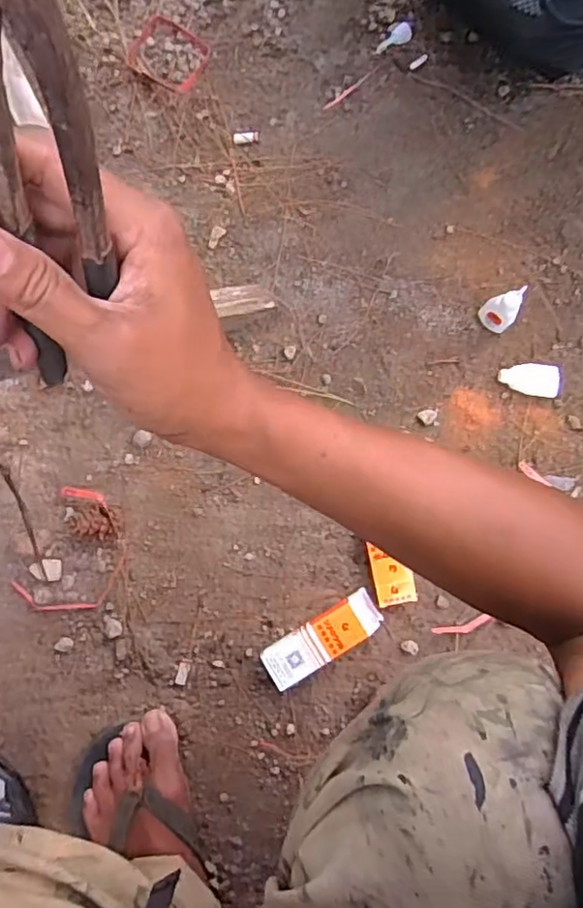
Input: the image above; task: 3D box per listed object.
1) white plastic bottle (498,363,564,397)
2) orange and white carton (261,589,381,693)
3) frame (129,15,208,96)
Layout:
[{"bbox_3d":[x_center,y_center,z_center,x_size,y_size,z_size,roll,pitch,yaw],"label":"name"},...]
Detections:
[{"bbox_3d":[0.243,-0.077,0.611,0.061,0.019,0.033,10,87,-2],"label":"white plastic bottle"},{"bbox_3d":[0.030,0.182,0.597,0.122,0.028,0.042,-33,89,-3],"label":"orange and white carton"},{"bbox_3d":[-0.127,-0.416,0.626,0.075,0.004,0.066,29,87,-1],"label":"frame"}]

